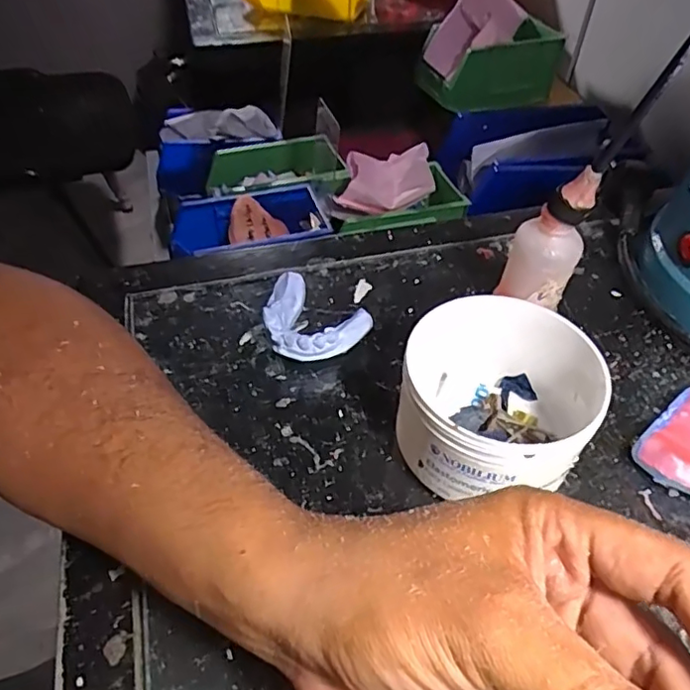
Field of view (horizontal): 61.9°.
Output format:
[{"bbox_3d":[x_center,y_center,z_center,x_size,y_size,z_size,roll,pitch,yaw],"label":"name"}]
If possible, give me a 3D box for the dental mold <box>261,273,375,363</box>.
[{"bbox_3d":[-0.018,-0.017,0.352,0.060,0.026,0.058,1,47,-1],"label":"dental mold"}]

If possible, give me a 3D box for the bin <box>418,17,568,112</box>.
[{"bbox_3d":[0.190,-0.355,0.742,0.182,0.077,0.082,-16,49,-16],"label":"bin"}]

